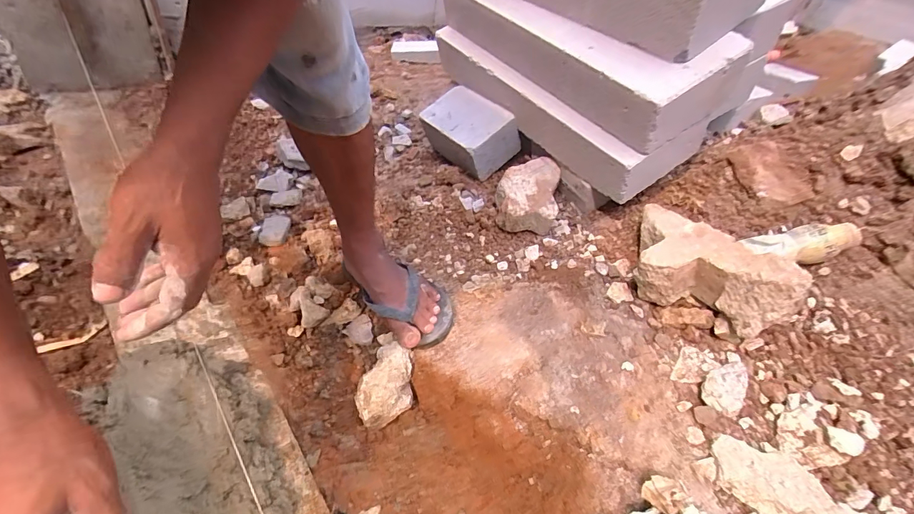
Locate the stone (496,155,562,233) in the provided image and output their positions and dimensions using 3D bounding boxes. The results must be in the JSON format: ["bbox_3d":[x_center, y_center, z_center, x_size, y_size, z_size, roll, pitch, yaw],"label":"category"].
[{"bbox_3d":[0.139,-0.123,0.815,0.121,0.087,0.177,15,41,1],"label":"stone"}]

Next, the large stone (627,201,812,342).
[{"bbox_3d":[0.382,0.015,0.635,0.227,0.141,0.161,33,45,20],"label":"large stone"}]

